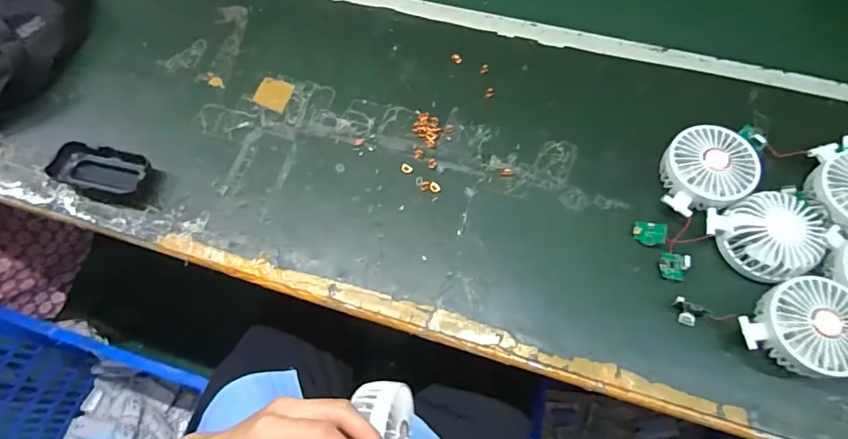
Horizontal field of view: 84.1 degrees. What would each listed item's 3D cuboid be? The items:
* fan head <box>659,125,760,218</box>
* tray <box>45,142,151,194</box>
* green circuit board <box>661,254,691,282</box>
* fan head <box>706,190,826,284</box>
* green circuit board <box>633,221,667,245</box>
[{"bbox_3d":[0.303,-0.050,0.504,0.095,0.041,0.098,-1,65,2],"label":"fan head"},{"bbox_3d":[-0.378,-0.058,0.552,0.104,0.031,0.048,5,65,5],"label":"tray"},{"bbox_3d":[0.260,0.049,0.487,0.026,0.009,0.027,8,77,25],"label":"green circuit board"},{"bbox_3d":[0.350,0.018,0.474,0.103,0.042,0.084,-14,65,-4],"label":"fan head"},{"bbox_3d":[0.238,0.015,0.497,0.031,0.004,0.024,6,82,29],"label":"green circuit board"}]

